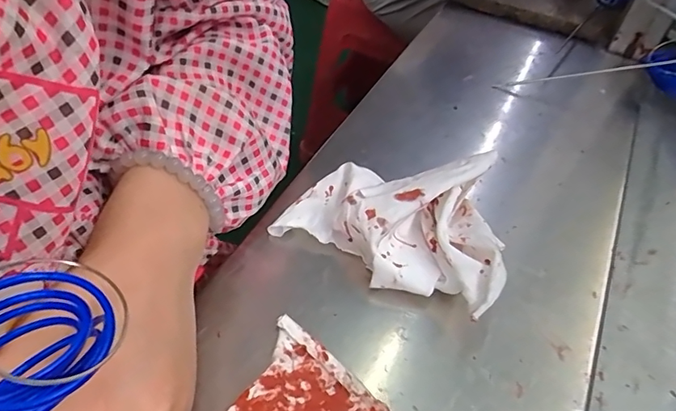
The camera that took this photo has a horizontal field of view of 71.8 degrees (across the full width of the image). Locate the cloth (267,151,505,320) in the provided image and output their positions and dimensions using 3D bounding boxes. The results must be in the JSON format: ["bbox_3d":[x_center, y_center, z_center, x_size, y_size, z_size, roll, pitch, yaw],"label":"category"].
[{"bbox_3d":[0.039,0.007,0.297,0.139,0.041,0.088,26,52,16],"label":"cloth"}]

